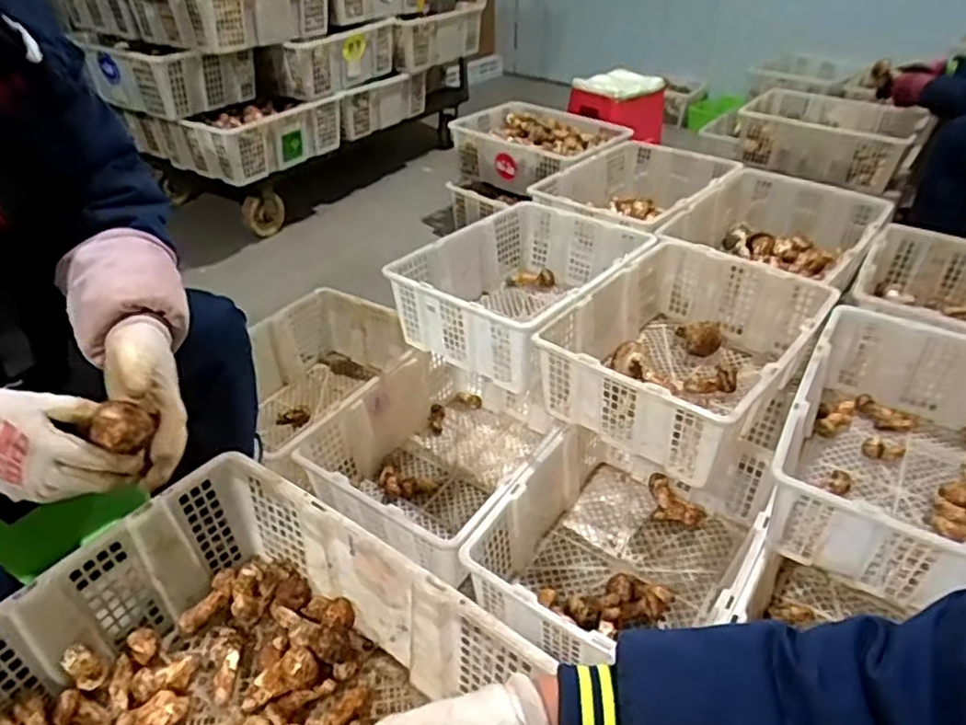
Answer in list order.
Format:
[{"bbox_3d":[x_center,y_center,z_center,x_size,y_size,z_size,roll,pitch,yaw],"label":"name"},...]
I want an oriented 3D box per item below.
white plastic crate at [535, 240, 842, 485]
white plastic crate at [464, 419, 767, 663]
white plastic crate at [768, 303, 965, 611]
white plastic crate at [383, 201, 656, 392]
[{"bbox_3d":[0.370,-0.044,1.202,0.379,0.201,0.555,28,44,32],"label":"white plastic crate"},{"bbox_3d":[0.223,0.293,1.059,0.361,0.169,0.465,23,41,27],"label":"white plastic crate"},{"bbox_3d":[0.664,0.132,0.983,0.365,0.171,0.536,22,41,26],"label":"white plastic crate"},{"bbox_3d":[0.087,-0.151,1.363,0.387,0.199,0.500,29,45,33],"label":"white plastic crate"}]

